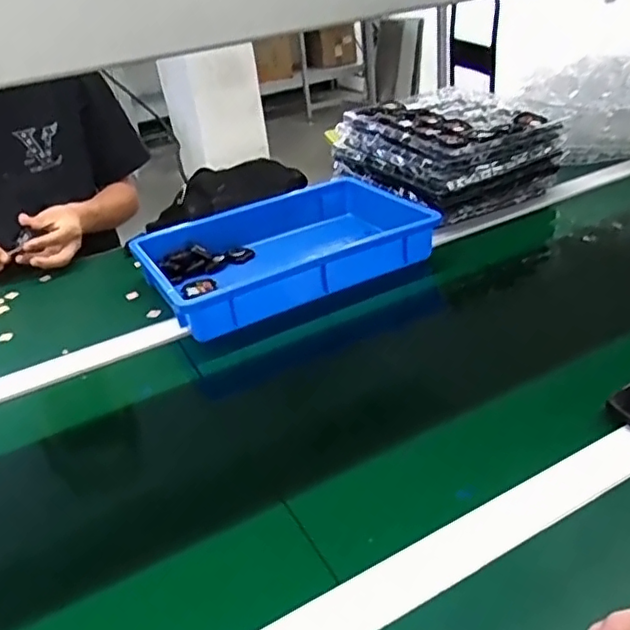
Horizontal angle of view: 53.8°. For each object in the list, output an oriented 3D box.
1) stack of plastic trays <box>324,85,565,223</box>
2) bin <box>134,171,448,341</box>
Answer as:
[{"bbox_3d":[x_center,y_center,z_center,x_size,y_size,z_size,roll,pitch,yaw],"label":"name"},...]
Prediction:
[{"bbox_3d":[0.199,-0.260,0.999,0.244,0.123,0.280,-24,35,-25],"label":"stack of plastic trays"},{"bbox_3d":[-0.040,-0.088,0.872,0.373,0.075,0.247,-20,33,-19],"label":"bin"}]

